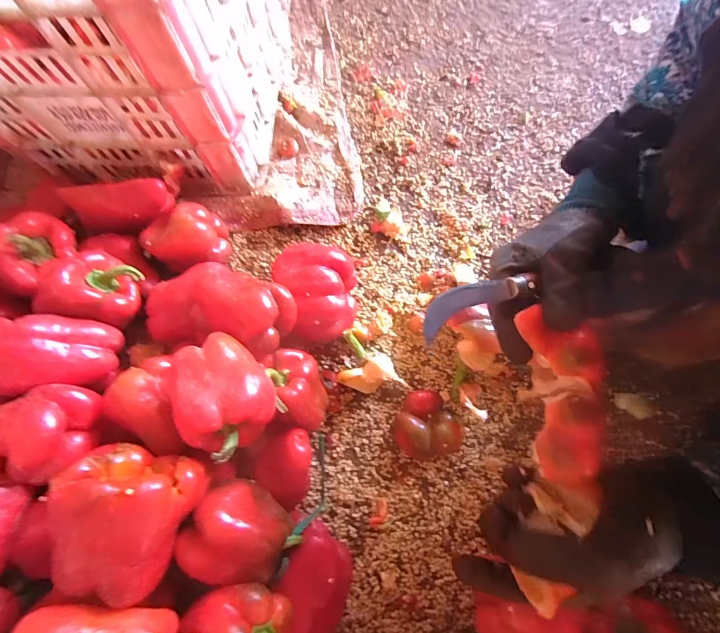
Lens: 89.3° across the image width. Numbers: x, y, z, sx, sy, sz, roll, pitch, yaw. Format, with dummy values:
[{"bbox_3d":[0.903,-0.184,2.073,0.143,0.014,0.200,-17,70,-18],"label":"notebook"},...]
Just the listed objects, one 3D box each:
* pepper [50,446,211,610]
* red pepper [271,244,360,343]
[{"bbox_3d":[-0.183,0.162,0.281,0.086,0.065,0.104,10,75,4],"label":"pepper"},{"bbox_3d":[-0.056,-0.029,0.472,0.098,0.086,0.109,-1,74,1],"label":"red pepper"}]

